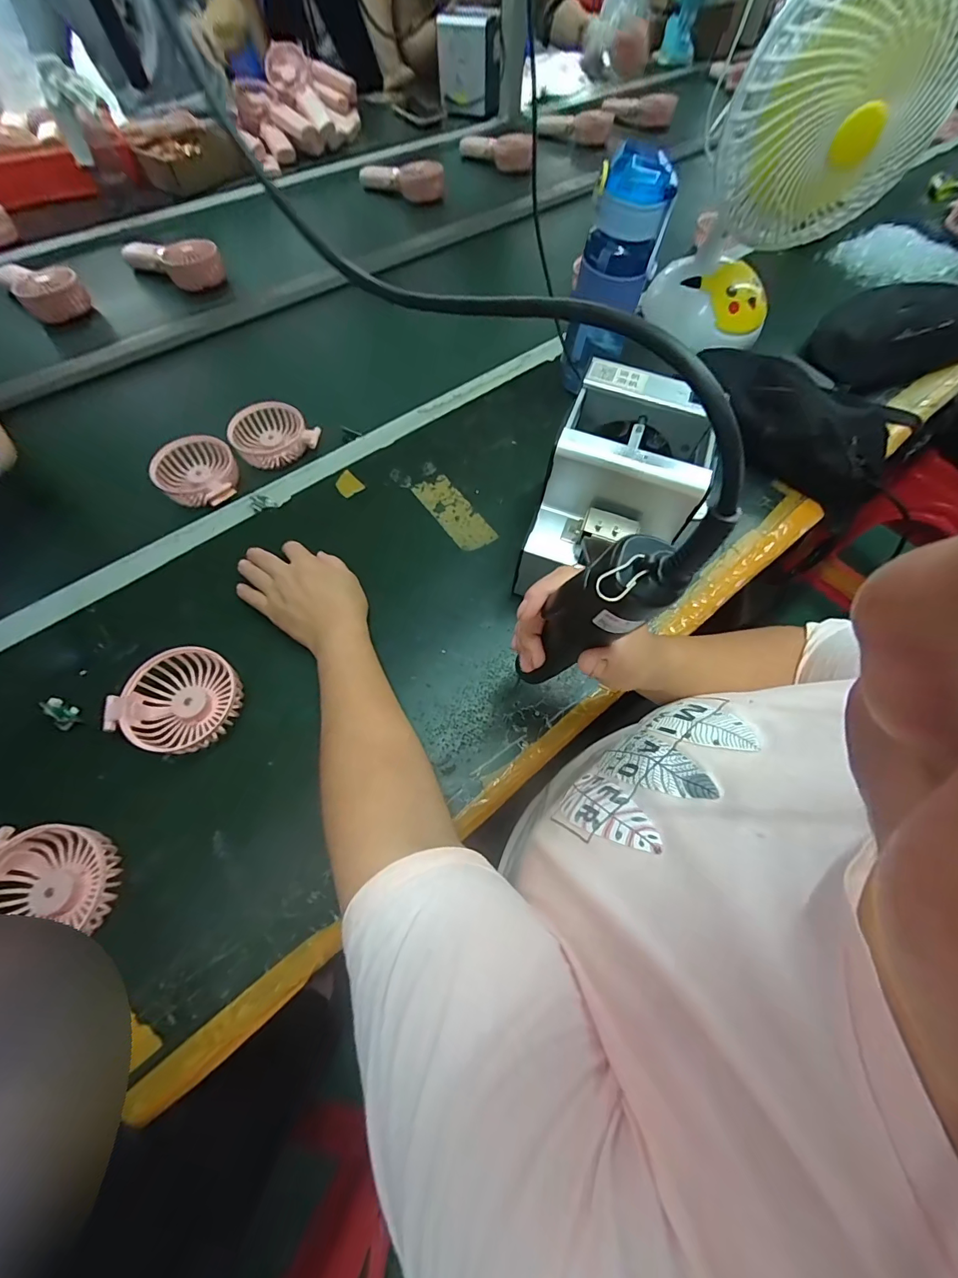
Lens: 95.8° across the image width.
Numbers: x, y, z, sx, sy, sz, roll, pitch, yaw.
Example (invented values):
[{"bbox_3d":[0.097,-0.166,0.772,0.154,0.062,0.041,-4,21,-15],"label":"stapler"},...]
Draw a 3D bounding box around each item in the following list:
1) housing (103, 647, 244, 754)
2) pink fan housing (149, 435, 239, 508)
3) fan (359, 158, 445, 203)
[{"bbox_3d":[-0.255,0.054,0.375,0.084,0.034,0.088,1,63,-2],"label":"housing"},{"bbox_3d":[-0.322,-0.196,0.502,0.087,0.029,0.084,2,63,-1],"label":"pink fan housing"},{"bbox_3d":[-0.149,-0.881,0.824,0.168,0.054,0.033,18,63,7],"label":"fan"}]

